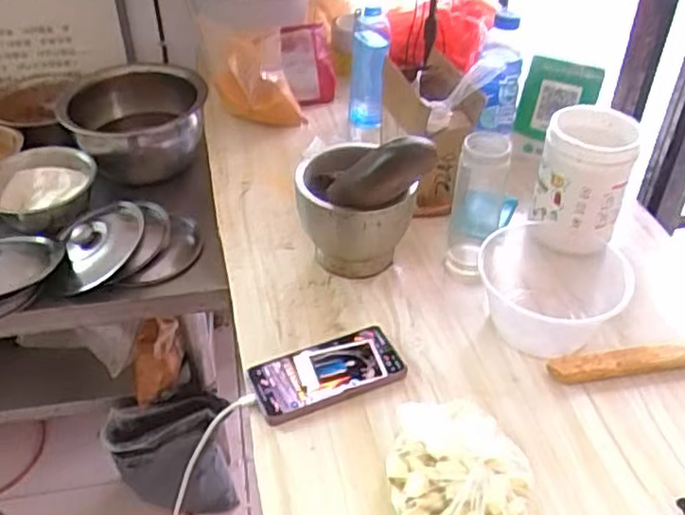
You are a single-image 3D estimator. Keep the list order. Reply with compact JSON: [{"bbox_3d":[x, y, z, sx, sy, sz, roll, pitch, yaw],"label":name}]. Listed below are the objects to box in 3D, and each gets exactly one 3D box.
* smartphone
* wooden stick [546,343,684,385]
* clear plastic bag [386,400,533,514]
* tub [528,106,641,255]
[{"bbox_3d":[-0.015,0.124,0.742,0.159,0.011,0.075,-17,44,-18],"label":"smartphone"},{"bbox_3d":[0.319,0.112,0.754,0.187,0.016,0.031,-6,41,-7],"label":"wooden stick"},{"bbox_3d":[0.107,0.197,0.629,0.127,0.046,0.162,4,41,5],"label":"clear plastic bag"},{"bbox_3d":[0.298,-0.096,0.859,0.106,0.138,0.093,10,42,12],"label":"tub"}]

